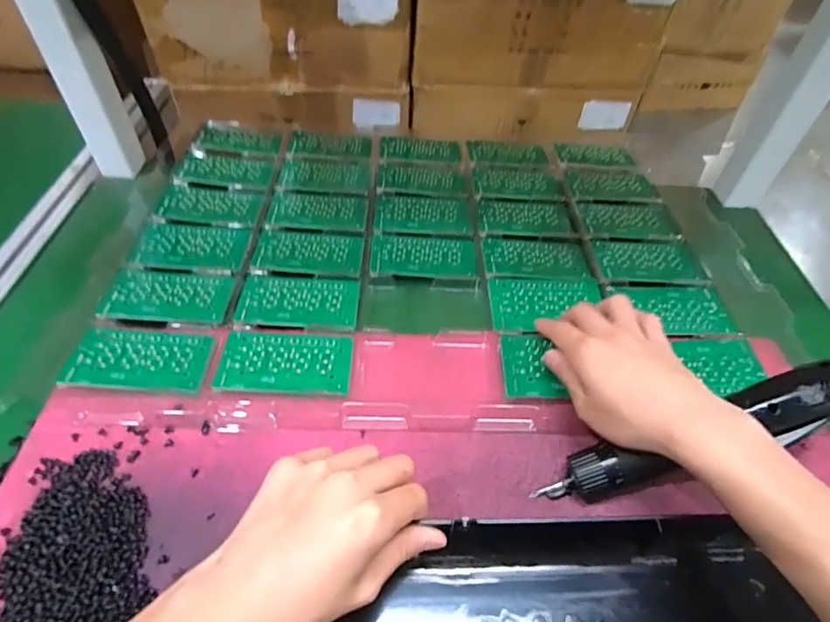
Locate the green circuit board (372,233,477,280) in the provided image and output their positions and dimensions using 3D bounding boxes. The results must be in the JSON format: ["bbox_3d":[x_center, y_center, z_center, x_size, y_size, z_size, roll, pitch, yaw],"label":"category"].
[{"bbox_3d":[0.010,-0.058,0.511,0.105,0.004,0.061,2,49,0],"label":"green circuit board"}]

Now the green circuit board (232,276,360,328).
[{"bbox_3d":[-0.107,-0.008,0.458,0.106,0.004,0.057,4,49,-2],"label":"green circuit board"}]

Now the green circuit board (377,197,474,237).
[{"bbox_3d":[0.009,-0.109,0.557,0.105,0.005,0.062,2,49,0],"label":"green circuit board"}]

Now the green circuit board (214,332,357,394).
[{"bbox_3d":[-0.107,0.043,0.412,0.106,0.004,0.059,4,48,-2],"label":"green circuit board"}]

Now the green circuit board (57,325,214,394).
[{"bbox_3d":[-0.224,0.038,0.405,0.104,0.009,0.058,4,49,2],"label":"green circuit board"}]

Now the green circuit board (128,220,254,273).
[{"bbox_3d":[-0.226,-0.067,0.499,0.106,0.006,0.063,1,49,0],"label":"green circuit board"}]

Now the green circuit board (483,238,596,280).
[{"bbox_3d":[0.127,-0.057,0.516,0.107,0.004,0.061,1,49,0],"label":"green circuit board"}]

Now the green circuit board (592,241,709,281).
[{"bbox_3d":[0.246,-0.055,0.518,0.108,0.004,0.065,-1,49,-2],"label":"green circuit board"}]

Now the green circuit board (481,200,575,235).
[{"bbox_3d":[0.127,-0.107,0.562,0.101,0.004,0.060,0,49,-1],"label":"green circuit board"}]

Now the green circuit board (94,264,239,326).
[{"bbox_3d":[-0.224,-0.015,0.451,0.106,0.007,0.063,4,49,2],"label":"green circuit board"}]

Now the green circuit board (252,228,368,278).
[{"bbox_3d":[-0.108,-0.060,0.506,0.107,0.004,0.063,5,46,-2],"label":"green circuit board"}]

